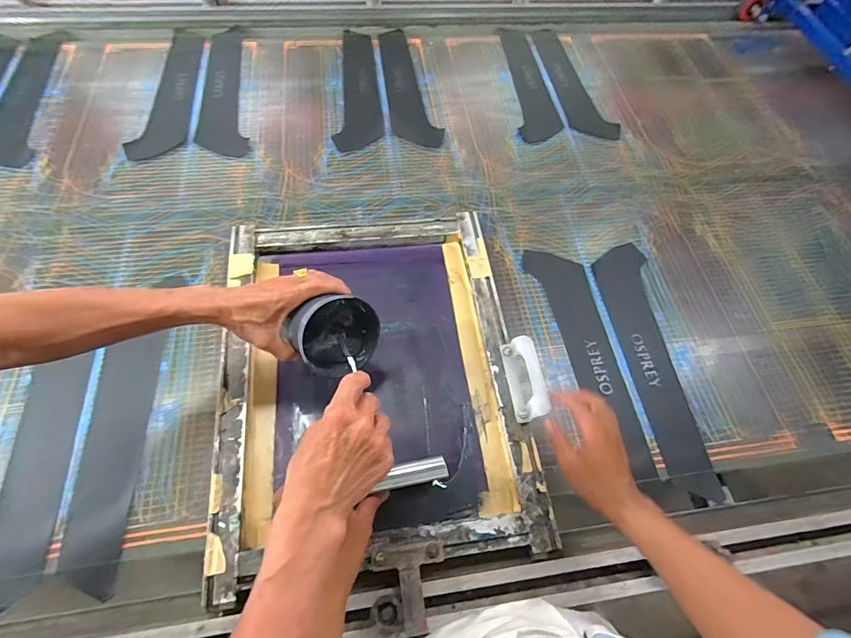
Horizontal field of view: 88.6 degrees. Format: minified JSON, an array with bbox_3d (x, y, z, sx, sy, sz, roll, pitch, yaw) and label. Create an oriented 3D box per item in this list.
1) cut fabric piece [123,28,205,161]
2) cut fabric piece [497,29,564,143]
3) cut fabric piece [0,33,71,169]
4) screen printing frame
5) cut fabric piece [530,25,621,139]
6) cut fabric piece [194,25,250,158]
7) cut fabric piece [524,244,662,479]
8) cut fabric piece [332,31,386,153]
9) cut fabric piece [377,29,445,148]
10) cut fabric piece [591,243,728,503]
[{"bbox_3d":[-0.553,-0.500,0.953,0.106,0.012,0.411,-3,62,-4],"label":"cut fabric piece"},{"bbox_3d":[0.245,-0.559,1.029,0.093,0.007,0.385,-2,64,-4],"label":"cut fabric piece"},{"bbox_3d":[-0.830,-0.467,0.907,0.103,0.005,0.429,-7,63,-7],"label":"cut fabric piece"},{"bbox_3d":[-0.074,0.063,0.648,0.436,0.058,0.532,-6,62,-6],"label":"screen printing frame"},{"bbox_3d":[0.338,-0.571,1.045,0.098,0.010,0.398,-13,63,-9],"label":"cut fabric piece"},{"bbox_3d":[-0.442,-0.510,0.961,0.101,0.009,0.424,-7,63,-7],"label":"cut fabric piece"},{"bbox_3d":[0.273,0.050,0.708,0.094,0.009,0.399,-14,64,-10],"label":"cut fabric piece"},{"bbox_3d":[-0.143,-0.532,0.989,0.101,0.007,0.419,0,62,-3],"label":"cut fabric piece"},{"bbox_3d":[-0.054,-0.540,1.001,0.099,0.006,0.415,-13,63,-9],"label":"cut fabric piece"},{"bbox_3d":[0.362,0.059,0.705,0.089,0.006,0.424,-3,62,-4],"label":"cut fabric piece"}]

